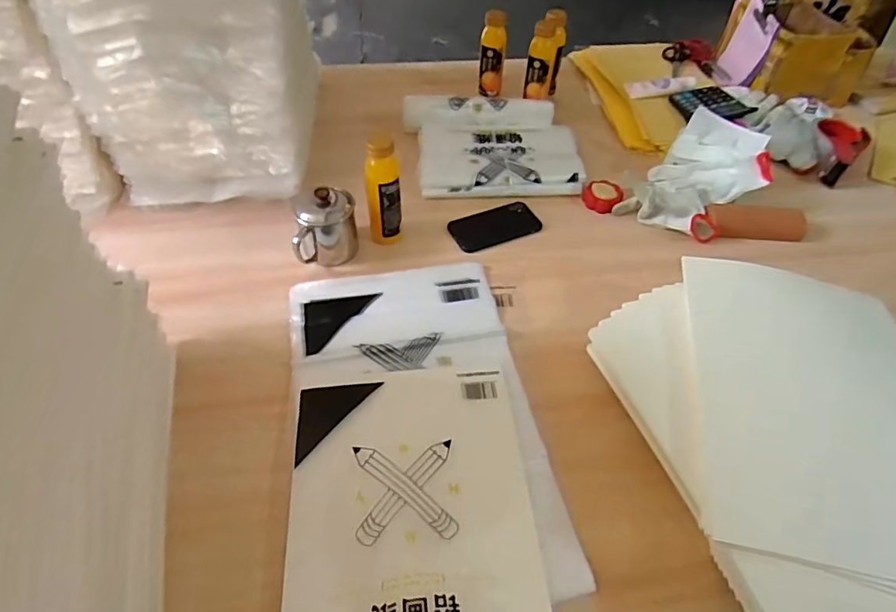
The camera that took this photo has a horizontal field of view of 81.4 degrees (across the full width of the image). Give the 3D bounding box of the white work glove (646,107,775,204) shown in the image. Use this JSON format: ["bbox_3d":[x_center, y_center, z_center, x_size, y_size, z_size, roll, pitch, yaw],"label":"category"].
[{"bbox_3d":[0.463,-0.246,0.897,0.161,0.033,0.142,37,99,25],"label":"white work glove"}]

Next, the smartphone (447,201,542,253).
[{"bbox_3d":[0.078,-0.134,0.867,0.146,0.012,0.075,-18,53,-17],"label":"smartphone"}]

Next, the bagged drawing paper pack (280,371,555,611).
[{"bbox_3d":[-0.032,0.253,0.525,0.258,0.033,0.419,-5,52,-4],"label":"bagged drawing paper pack"}]

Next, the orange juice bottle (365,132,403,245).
[{"bbox_3d":[-0.095,-0.170,0.771,0.051,0.171,0.052,-4,51,-6],"label":"orange juice bottle"}]

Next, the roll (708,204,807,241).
[{"bbox_3d":[0.519,-0.142,0.881,0.160,0.042,0.056,7,50,3],"label":"roll"}]

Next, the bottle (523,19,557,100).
[{"bbox_3d":[0.186,-0.481,1.044,0.052,0.156,0.055,11,51,7],"label":"bottle"}]

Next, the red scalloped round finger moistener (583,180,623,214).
[{"bbox_3d":[0.272,-0.191,0.910,0.067,0.023,0.059,-31,58,-25],"label":"red scalloped round finger moistener"}]

